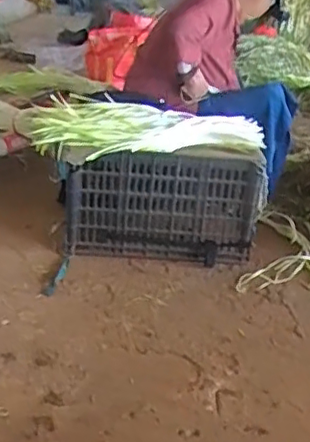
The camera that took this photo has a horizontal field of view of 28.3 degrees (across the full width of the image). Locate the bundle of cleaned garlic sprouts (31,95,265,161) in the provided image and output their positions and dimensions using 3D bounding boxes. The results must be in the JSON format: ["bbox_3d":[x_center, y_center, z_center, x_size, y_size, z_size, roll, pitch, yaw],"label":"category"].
[{"bbox_3d":[-0.011,-0.239,1.601,0.604,0.100,0.162,-3,27,-15],"label":"bundle of cleaned garlic sprouts"}]

